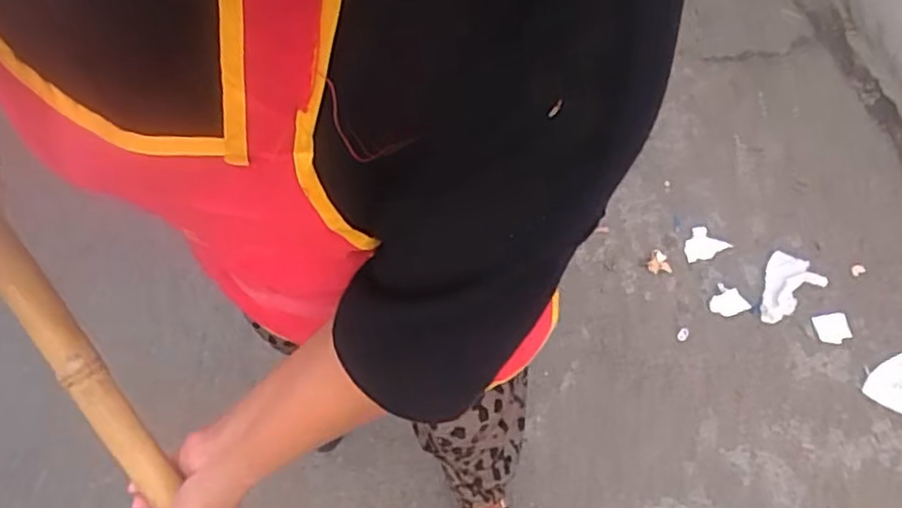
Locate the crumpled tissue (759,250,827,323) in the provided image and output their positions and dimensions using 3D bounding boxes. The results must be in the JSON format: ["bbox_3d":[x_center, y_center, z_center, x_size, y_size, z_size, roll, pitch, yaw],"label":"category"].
[{"bbox_3d":[0.703,0.064,1.455,0.184,0.020,0.112,-32,68,-19],"label":"crumpled tissue"}]

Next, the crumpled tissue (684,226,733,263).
[{"bbox_3d":[0.549,-0.022,1.501,0.109,0.013,0.075,-25,66,-16],"label":"crumpled tissue"}]

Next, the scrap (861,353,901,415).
[{"bbox_3d":[0.918,0.271,1.390,0.158,0.023,0.116,-31,67,-19],"label":"scrap"}]

